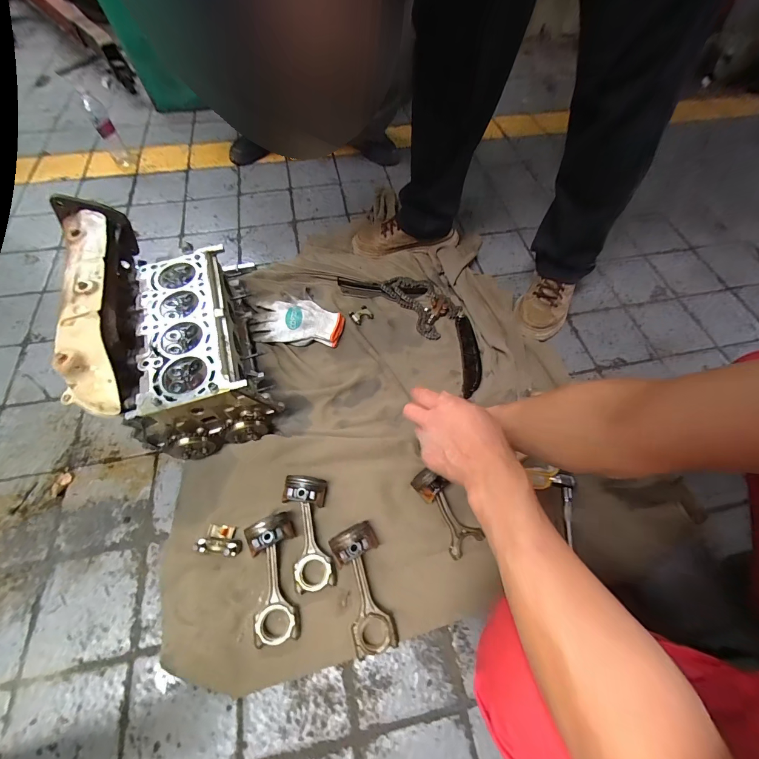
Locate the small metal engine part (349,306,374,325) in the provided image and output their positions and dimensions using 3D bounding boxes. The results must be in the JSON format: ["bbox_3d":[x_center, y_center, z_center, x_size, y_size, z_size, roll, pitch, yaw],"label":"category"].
[{"bbox_3d":[-0.045,-0.156,0.813,0.053,0.011,0.044,-29,68,-18],"label":"small metal engine part"}]

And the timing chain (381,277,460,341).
[{"bbox_3d":[0.107,-0.188,0.822,0.110,0.030,0.180,-33,69,-19],"label":"timing chain"}]

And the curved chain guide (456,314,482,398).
[{"bbox_3d":[0.204,-0.057,0.772,0.043,0.029,0.197,2,62,-3],"label":"curved chain guide"}]

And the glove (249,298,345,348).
[{"bbox_3d":[-0.186,-0.139,0.774,0.204,0.033,0.120,1,62,-3],"label":"glove"}]

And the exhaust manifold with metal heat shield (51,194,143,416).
[{"bbox_3d":[-0.482,-0.134,0.573,0.105,0.089,0.413,-15,65,-12],"label":"exhaust manifold with metal heat shield"}]

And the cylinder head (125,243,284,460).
[{"bbox_3d":[-0.328,-0.060,0.655,0.209,0.164,0.377,-11,65,-8],"label":"cylinder head"}]

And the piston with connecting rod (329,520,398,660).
[{"bbox_3d":[-0.023,0.319,0.525,0.075,0.062,0.178,-15,62,-12],"label":"piston with connecting rod"}]

